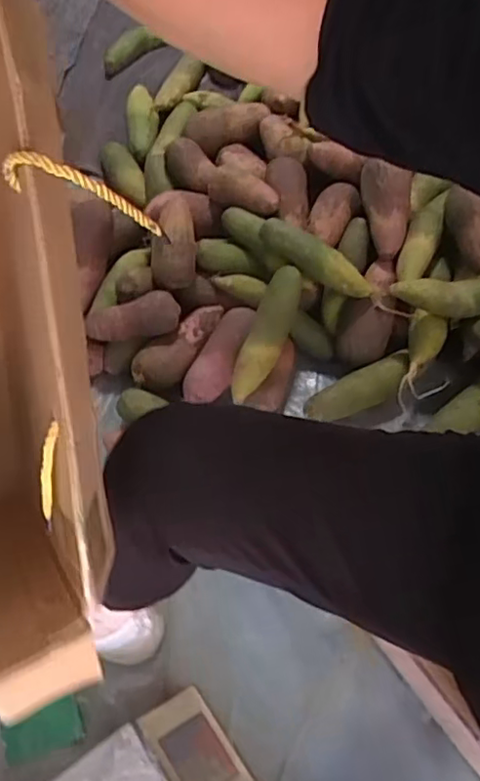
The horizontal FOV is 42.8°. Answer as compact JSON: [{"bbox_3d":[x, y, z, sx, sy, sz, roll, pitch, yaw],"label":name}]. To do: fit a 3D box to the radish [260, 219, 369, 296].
[{"bbox_3d":[0.114,-0.196,0.920,0.186,0.046,0.052,33,65,0],"label":"radish"}]

